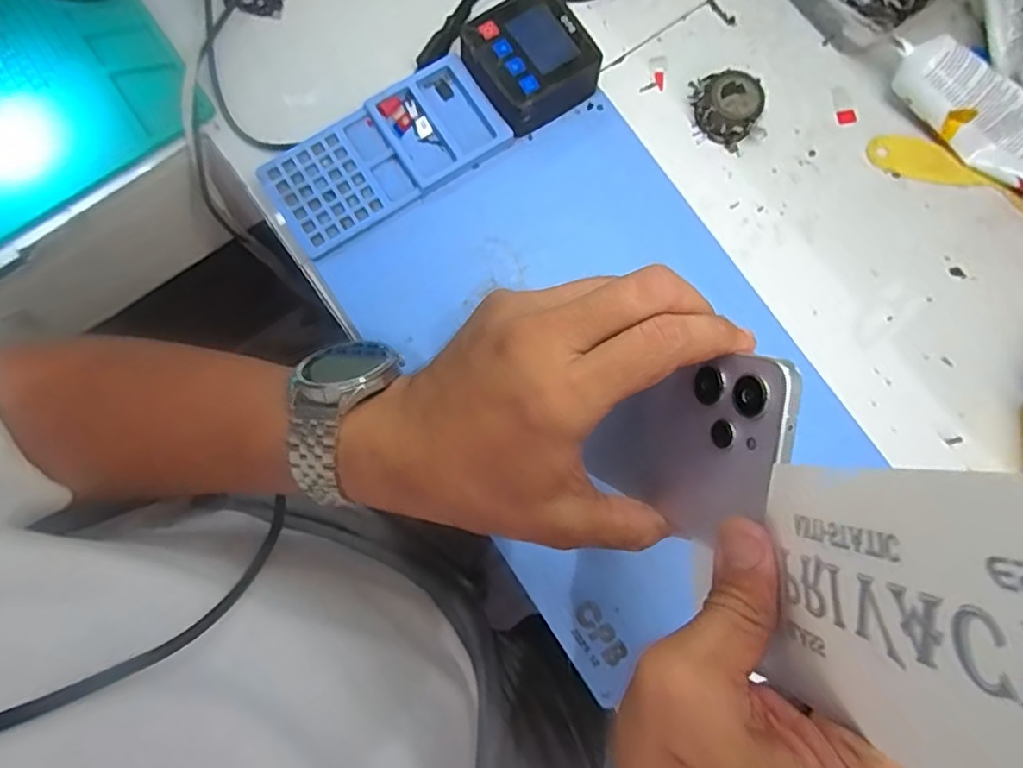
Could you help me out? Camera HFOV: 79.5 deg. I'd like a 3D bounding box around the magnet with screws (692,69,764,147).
[{"bbox_3d":[0.141,-0.183,0.404,0.040,0.021,0.040,0,79,-1],"label":"magnet with screws"}]

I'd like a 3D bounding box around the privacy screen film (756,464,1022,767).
[{"bbox_3d":[0.093,0.057,0.146,0.010,0.120,0.071,-1,83,-7],"label":"privacy screen film"}]

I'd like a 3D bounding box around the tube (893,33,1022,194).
[{"bbox_3d":[0.301,-0.169,0.394,0.139,0.032,0.034,38,80,-7],"label":"tube"}]

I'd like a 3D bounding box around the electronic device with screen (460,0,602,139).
[{"bbox_3d":[0.011,-0.204,0.395,0.073,0.039,0.073,-33,81,-7],"label":"electronic device with screen"}]

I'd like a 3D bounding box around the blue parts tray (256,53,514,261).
[{"bbox_3d":[-0.080,-0.144,0.394,0.148,0.017,0.070,-32,81,-7],"label":"blue parts tray"}]

